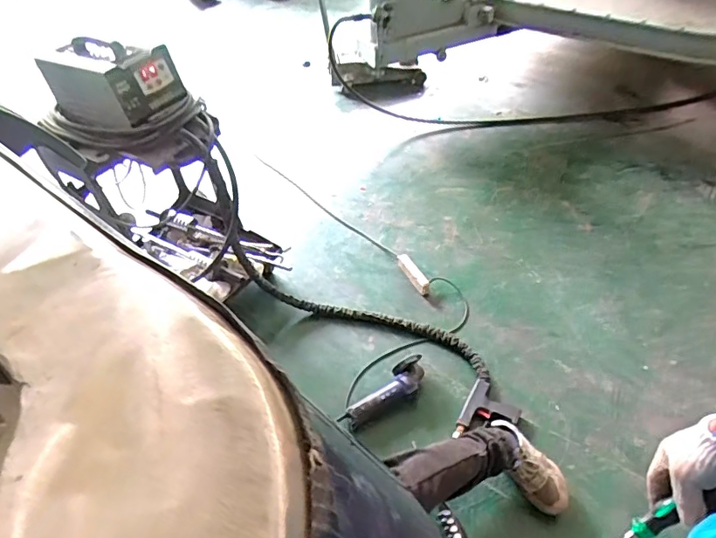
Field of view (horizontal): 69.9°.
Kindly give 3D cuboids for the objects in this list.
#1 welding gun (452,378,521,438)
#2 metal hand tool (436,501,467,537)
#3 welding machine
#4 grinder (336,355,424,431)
[{"bbox_3d":[0.381,0.429,1.494,0.150,0.034,0.215,22,50,23],"label":"welding gun"},{"bbox_3d":[0.249,0.676,1.243,0.054,0.029,0.201,-17,46,-13],"label":"metal hand tool"},{"bbox_3d":[-0.643,-0.494,1.355,0.296,0.175,0.209,19,49,21],"label":"welding machine"},{"bbox_3d":[0.091,0.375,1.547,0.300,0.083,0.091,-30,51,-24],"label":"grinder"}]

